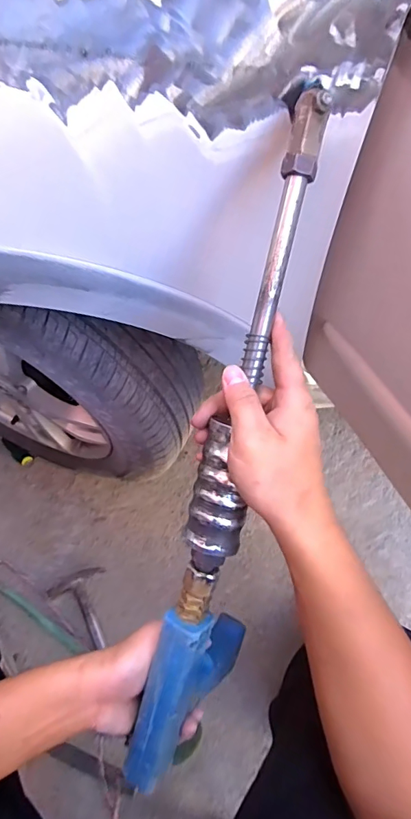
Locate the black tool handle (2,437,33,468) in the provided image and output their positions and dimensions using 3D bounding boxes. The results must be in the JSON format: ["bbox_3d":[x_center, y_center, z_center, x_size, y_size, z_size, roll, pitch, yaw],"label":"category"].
[{"bbox_3d":[-0.422,0.091,1.034,0.090,0.035,0.028,37,69,16],"label":"black tool handle"}]

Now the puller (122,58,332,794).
[{"bbox_3d":[0.031,0.045,0.409,0.075,0.132,0.577,13,100,6],"label":"puller"}]

